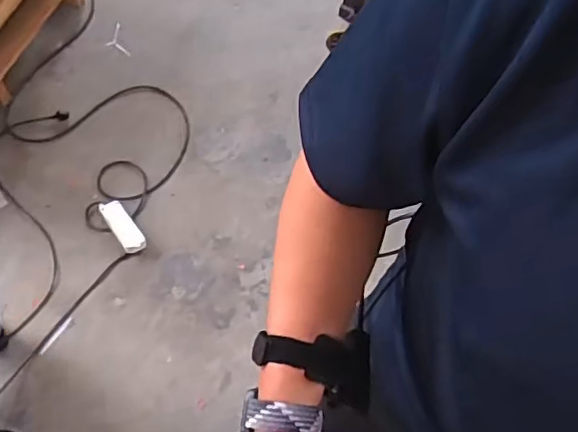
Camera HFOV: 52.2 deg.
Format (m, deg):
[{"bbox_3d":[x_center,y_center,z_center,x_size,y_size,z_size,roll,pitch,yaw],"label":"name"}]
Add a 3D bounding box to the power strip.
[{"bbox_3d":[-0.468,0.025,1.656,0.068,0.048,0.198,-32,65,-19],"label":"power strip"}]

